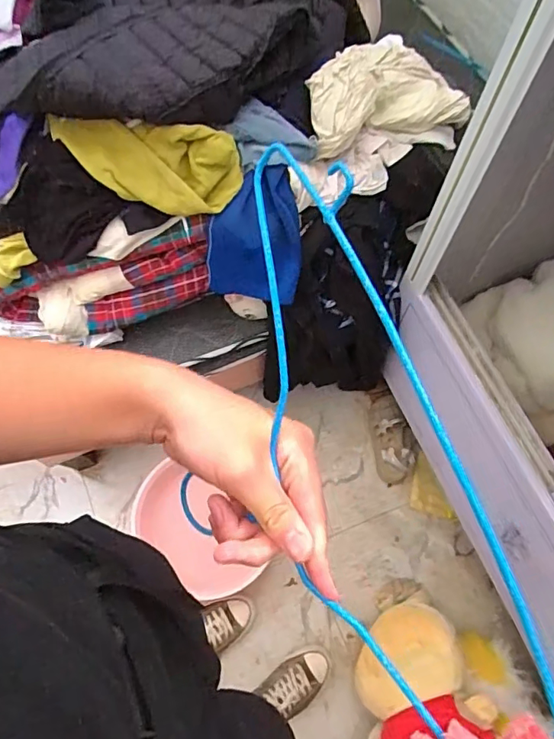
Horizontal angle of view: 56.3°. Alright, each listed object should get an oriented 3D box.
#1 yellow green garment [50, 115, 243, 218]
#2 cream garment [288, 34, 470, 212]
[{"bbox_3d":[-0.230,-0.367,0.930,0.324,0.110,0.121,3,67,2],"label":"yellow green garment"},{"bbox_3d":[0.199,-0.509,1.030,0.233,0.141,0.482,31,71,13],"label":"cream garment"}]

